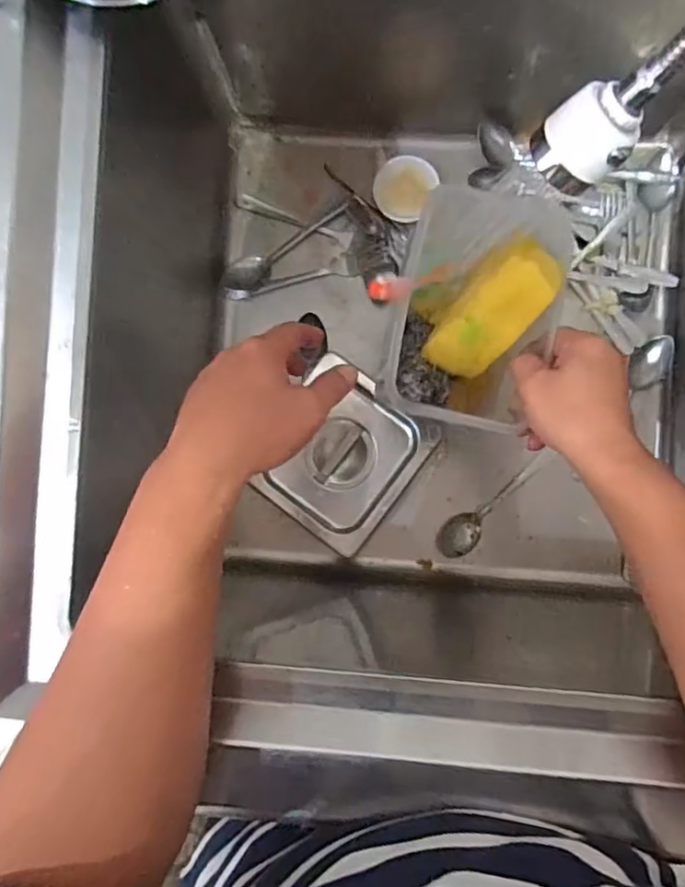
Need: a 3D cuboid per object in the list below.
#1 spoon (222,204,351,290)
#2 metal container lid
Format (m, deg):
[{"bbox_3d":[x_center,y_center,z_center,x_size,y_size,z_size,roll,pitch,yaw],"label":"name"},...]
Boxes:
[{"bbox_3d":[-0.060,-0.218,0.655,0.159,0.019,0.029,-31,87,3],"label":"spoon"},{"bbox_3d":[0.000,0.014,0.651,0.150,0.032,0.172,37,92,3],"label":"metal container lid"}]

